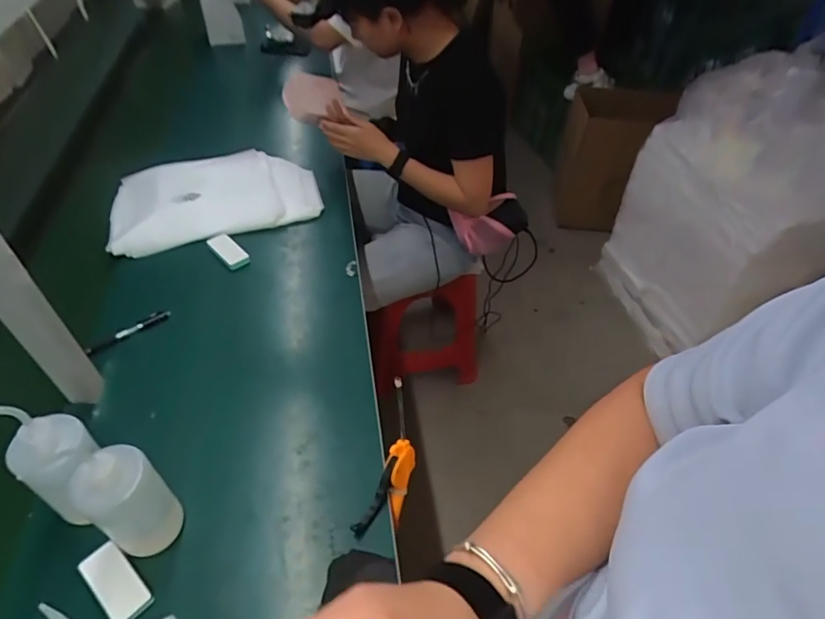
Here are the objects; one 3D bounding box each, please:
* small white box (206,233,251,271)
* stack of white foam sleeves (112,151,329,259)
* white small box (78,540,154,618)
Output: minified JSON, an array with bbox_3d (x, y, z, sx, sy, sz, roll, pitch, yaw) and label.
[{"bbox_3d":[-0.359,-0.115,0.980,0.043,0.016,0.096,-34,57,-30],"label":"small white box"},{"bbox_3d":[-0.423,-0.240,1.077,0.433,0.080,0.222,-13,49,-15],"label":"stack of white foam sleeves"},{"bbox_3d":[-0.339,0.313,0.576,0.093,0.015,0.041,34,54,26],"label":"white small box"}]

